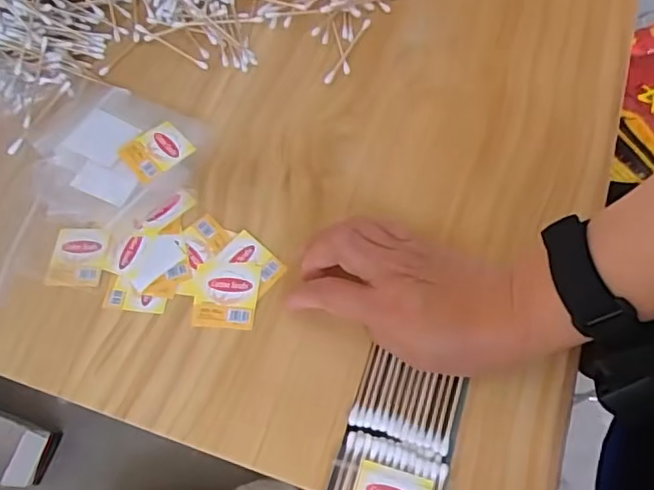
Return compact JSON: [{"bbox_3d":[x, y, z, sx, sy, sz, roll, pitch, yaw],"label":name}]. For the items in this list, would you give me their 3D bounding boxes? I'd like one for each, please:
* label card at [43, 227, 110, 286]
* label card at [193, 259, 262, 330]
[{"bbox_3d":[-0.172,0.008,0.401,0.040,0.004,0.042,2,67,10],"label":"label card"},{"bbox_3d":[-0.067,0.032,0.380,0.043,0.004,0.045,3,66,7],"label":"label card"}]

